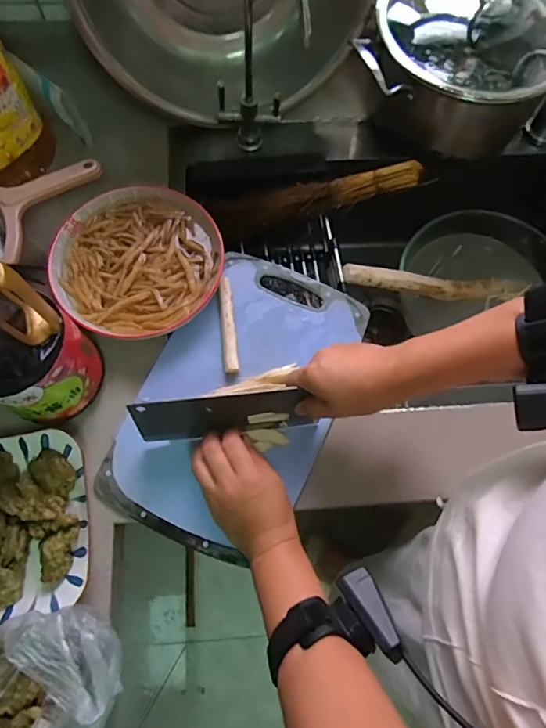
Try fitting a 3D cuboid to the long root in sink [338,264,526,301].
[{"bbox_3d":[0.248,-0.119,0.681,0.326,0.026,0.033,1,70,-22],"label":"long root in sink"}]

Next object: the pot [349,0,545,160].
[{"bbox_3d":[0.253,-0.420,0.608,0.247,0.142,0.262,1,71,-2],"label":"pot"}]

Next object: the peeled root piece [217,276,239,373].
[{"bbox_3d":[-0.055,-0.048,0.552,0.018,0.015,0.122,-6,72,-4],"label":"peeled root piece"}]

